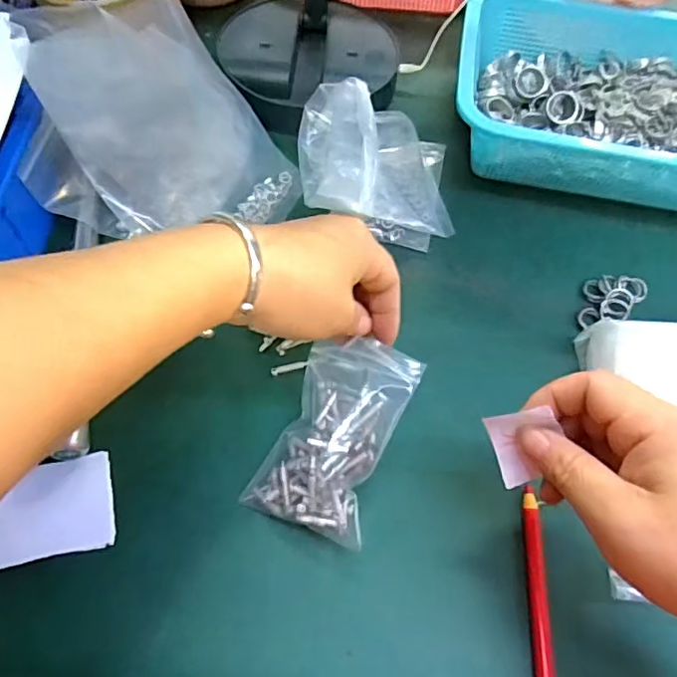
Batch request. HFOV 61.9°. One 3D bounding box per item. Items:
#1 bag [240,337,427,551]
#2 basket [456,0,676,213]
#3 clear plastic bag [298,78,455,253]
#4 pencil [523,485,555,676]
[{"bbox_3d":[-0.002,0.055,0.326,0.066,0.041,0.104,20,60,11],"label":"bag"},{"bbox_3d":[0.233,-0.198,0.477,0.268,0.072,0.178,13,59,5],"label":"basket"},{"bbox_3d":[0.030,-0.143,0.439,0.121,0.075,0.126,1,59,-2],"label":"clear plastic bag"},{"bbox_3d":[0.107,0.163,0.295,0.010,0.010,0.164,6,59,0],"label":"pencil"}]

